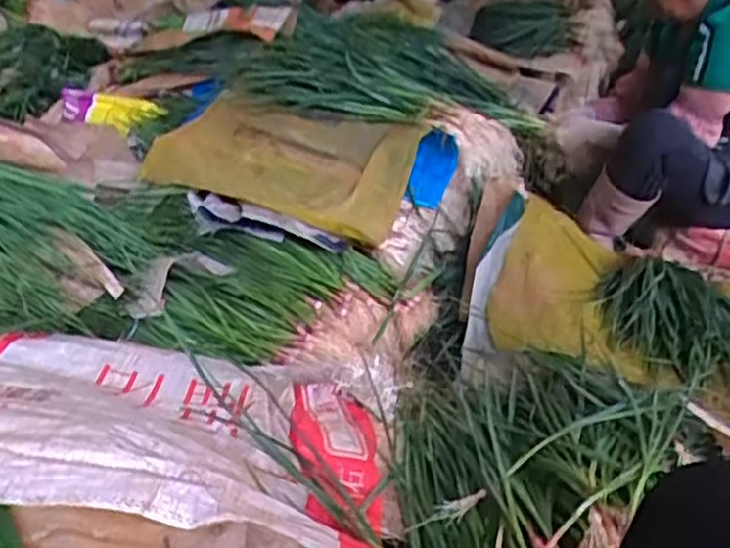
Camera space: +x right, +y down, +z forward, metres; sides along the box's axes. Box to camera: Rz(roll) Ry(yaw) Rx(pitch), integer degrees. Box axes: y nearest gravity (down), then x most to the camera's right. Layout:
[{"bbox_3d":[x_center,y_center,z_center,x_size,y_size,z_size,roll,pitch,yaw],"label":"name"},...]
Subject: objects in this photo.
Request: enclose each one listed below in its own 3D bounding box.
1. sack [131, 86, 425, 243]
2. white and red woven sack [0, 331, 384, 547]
[{"bbox_3d":[-0.162,-0.224,1.514,0.491,0.133,0.342,14,27,14],"label":"sack"},{"bbox_3d":[-0.235,0.178,0.844,0.544,0.208,0.428,2,26,-10],"label":"white and red woven sack"}]

